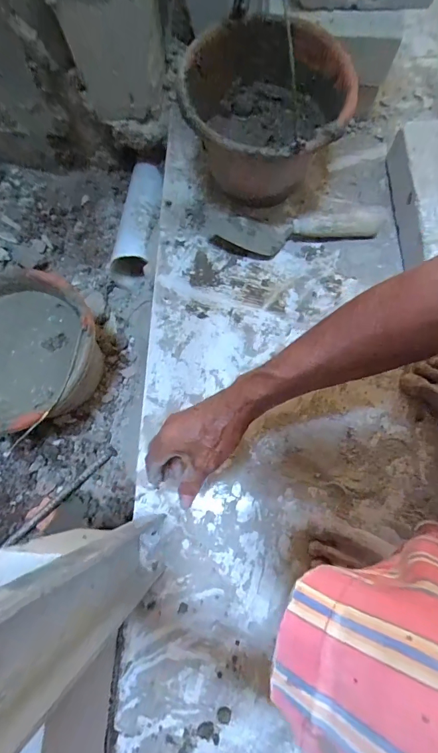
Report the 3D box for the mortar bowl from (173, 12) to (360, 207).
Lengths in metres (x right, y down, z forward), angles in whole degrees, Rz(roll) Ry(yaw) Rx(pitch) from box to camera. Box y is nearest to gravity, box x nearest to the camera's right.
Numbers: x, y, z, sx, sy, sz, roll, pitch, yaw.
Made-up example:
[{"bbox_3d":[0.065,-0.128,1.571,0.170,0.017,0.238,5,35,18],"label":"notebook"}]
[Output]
[{"bbox_3d":[0.076,-0.407,0.602,0.235,0.170,0.286,17,76,5],"label":"mortar bowl"}]

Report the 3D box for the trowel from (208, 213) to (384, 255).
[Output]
[{"bbox_3d":[0.127,-0.237,0.621,0.269,0.033,0.068,-3,75,0],"label":"trowel"}]

